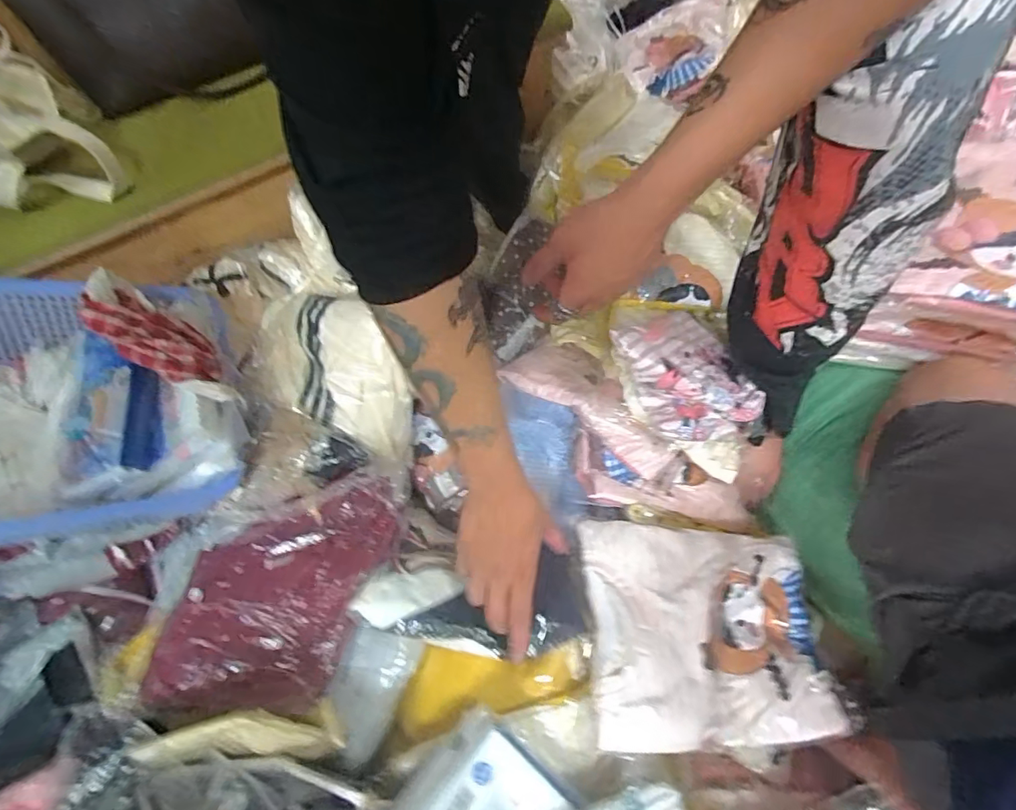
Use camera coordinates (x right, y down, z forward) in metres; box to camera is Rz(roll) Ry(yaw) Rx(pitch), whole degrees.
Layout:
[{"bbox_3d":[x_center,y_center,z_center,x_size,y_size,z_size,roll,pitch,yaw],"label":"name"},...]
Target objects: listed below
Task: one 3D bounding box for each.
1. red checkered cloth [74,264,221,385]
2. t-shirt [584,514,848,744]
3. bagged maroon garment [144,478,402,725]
[{"bbox_3d":[-0.390,-0.078,0.547,0.153,0.076,0.071,33,68,20],"label":"red checkered cloth"},{"bbox_3d":[0.199,0.224,0.509,0.240,0.034,0.201,8,55,-8],"label":"t-shirt"},{"bbox_3d":[-0.241,0.184,0.513,0.180,0.057,0.259,15,63,12],"label":"bagged maroon garment"}]

